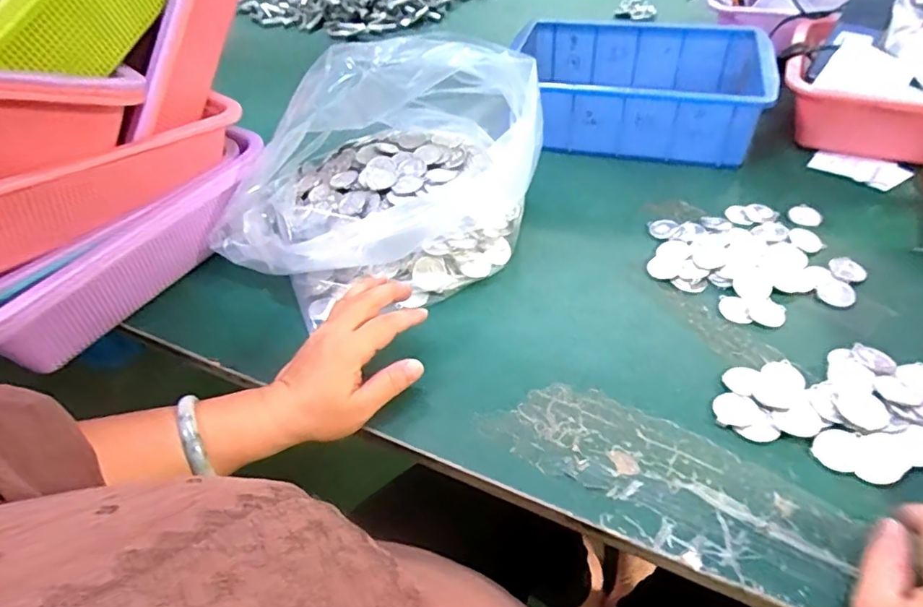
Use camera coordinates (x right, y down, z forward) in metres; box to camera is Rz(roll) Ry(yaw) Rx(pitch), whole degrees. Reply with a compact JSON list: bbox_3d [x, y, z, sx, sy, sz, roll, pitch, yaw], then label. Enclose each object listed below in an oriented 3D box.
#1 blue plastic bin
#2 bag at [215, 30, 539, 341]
[{"bbox_3d":[0.211,-0.267,0.695,0.292,0.085,0.207,9,46,14],"label":"blue plastic bin"},{"bbox_3d":[-0.090,-0.130,0.511,0.269,0.167,0.223,-22,47,-17],"label":"bag"}]

